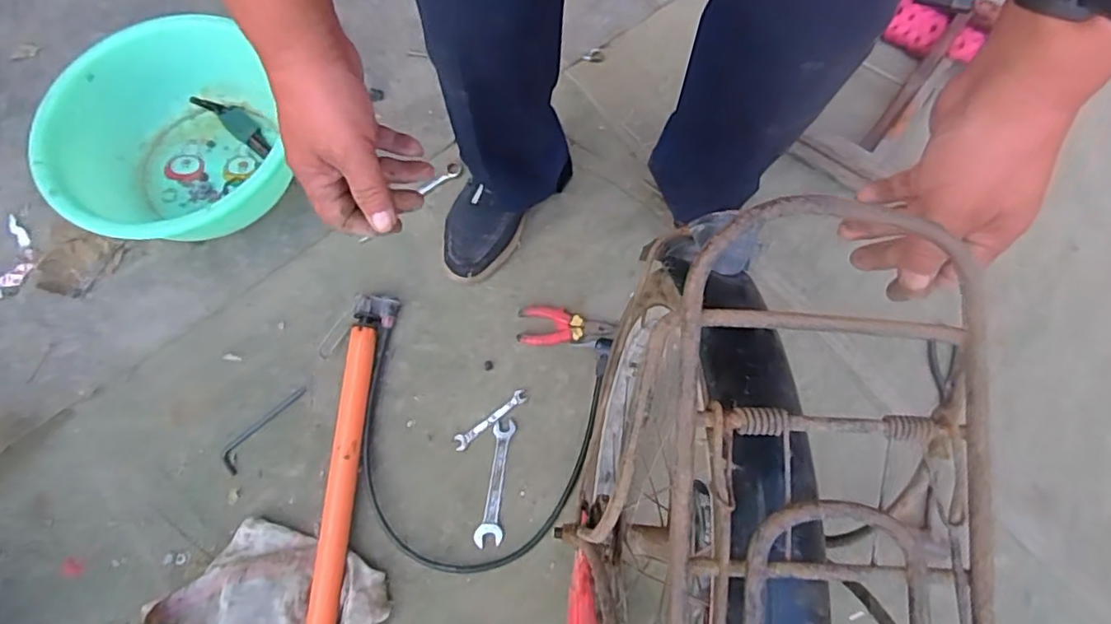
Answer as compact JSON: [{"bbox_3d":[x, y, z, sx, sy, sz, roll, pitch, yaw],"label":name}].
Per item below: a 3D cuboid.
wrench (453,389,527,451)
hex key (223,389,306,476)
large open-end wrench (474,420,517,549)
[{"bbox_3d":[-0.086,0.143,0.809,0.113,0.004,0.019,-36,76,-9],"label":"wrench"},{"bbox_3d":[-0.388,0.152,0.808,0.032,0.006,0.135,37,77,11],"label":"hex key"},{"bbox_3d":[-0.075,0.218,0.780,0.032,0.010,0.154,8,71,3],"label":"large open-end wrench"}]

